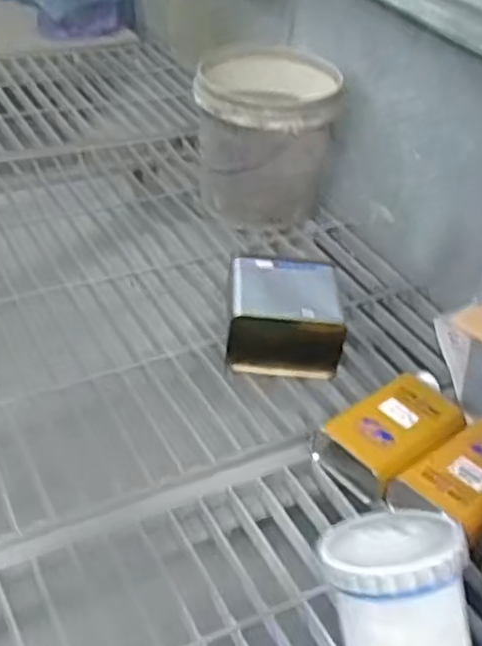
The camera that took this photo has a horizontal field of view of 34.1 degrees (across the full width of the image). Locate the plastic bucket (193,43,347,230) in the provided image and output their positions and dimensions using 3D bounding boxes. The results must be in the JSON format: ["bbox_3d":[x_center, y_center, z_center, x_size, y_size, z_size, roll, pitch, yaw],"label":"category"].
[{"bbox_3d":[0.040,-0.322,1.465,0.242,0.284,0.242,3,38,-2],"label":"plastic bucket"}]

